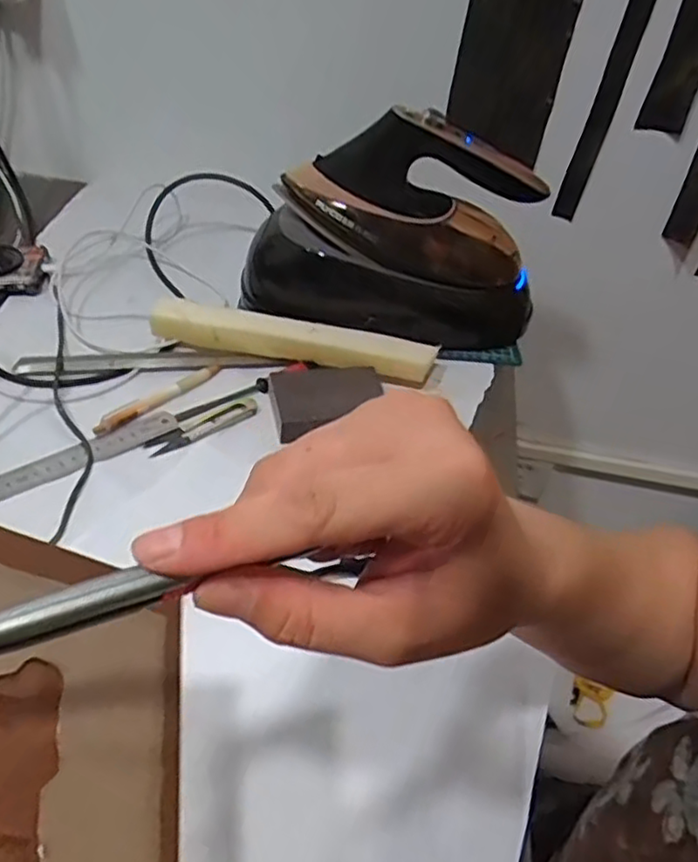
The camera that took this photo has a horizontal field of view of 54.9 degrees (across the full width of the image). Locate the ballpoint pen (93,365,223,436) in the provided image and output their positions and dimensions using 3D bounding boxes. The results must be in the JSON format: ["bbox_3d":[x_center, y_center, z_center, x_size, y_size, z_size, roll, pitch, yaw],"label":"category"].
[{"bbox_3d":[-0.172,-0.033,0.614,0.017,0.009,0.137,32,49,25],"label":"ballpoint pen"}]

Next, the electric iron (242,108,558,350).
[{"bbox_3d":[0.049,-0.217,0.715,0.312,0.197,0.129,3,43,-4],"label":"electric iron"}]

